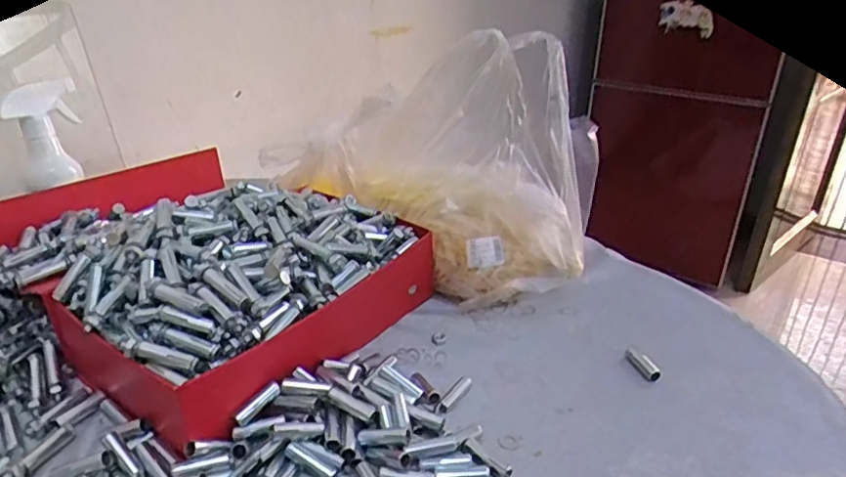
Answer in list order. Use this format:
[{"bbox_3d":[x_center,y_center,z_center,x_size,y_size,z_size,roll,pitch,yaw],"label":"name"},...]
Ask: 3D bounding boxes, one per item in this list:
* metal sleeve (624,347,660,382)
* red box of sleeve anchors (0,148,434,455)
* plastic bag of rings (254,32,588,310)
[{"bbox_3d":[0.199,0.115,0.551,0.011,0.009,0.039,-10,30,-21],"label":"metal sleeve"},{"bbox_3d":[-0.229,0.007,0.611,0.382,0.110,0.291,21,33,31],"label":"red box of sleeve anchors"},{"bbox_3d":[0.009,-0.092,0.675,0.345,0.247,0.156,23,35,34],"label":"plastic bag of rings"}]

